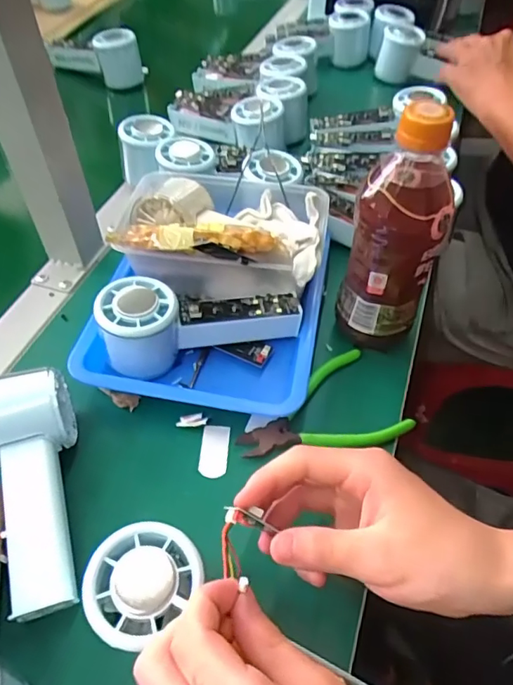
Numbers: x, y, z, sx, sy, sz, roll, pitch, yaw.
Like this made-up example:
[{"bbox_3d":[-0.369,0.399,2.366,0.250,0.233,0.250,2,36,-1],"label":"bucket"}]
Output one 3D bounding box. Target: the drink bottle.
[{"bbox_3d":[0.096,-0.069,0.345,0.058,0.173,0.050,21,54,17],"label":"drink bottle"}]

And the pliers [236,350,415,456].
[{"bbox_3d":[0.046,0.056,0.366,0.118,0.008,0.075,-24,54,-18],"label":"pliers"}]

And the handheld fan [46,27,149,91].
[{"bbox_3d":[-0.227,-0.417,0.720,0.141,0.064,0.066,30,57,23],"label":"handheld fan"}]

